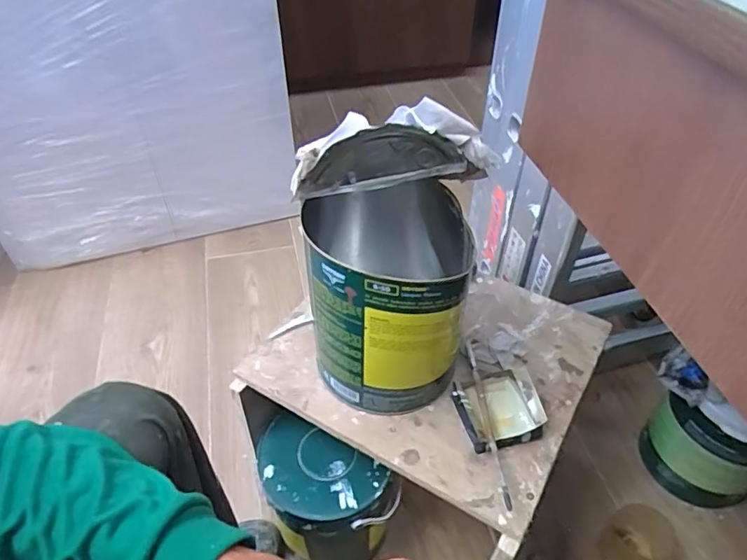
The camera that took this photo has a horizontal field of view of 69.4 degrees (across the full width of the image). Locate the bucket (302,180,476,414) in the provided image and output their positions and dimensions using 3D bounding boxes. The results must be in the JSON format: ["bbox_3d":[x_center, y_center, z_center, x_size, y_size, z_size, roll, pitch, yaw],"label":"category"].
[{"bbox_3d":[0.017,0.010,0.581,0.162,0.203,0.177,0,45,0],"label":"bucket"}]

